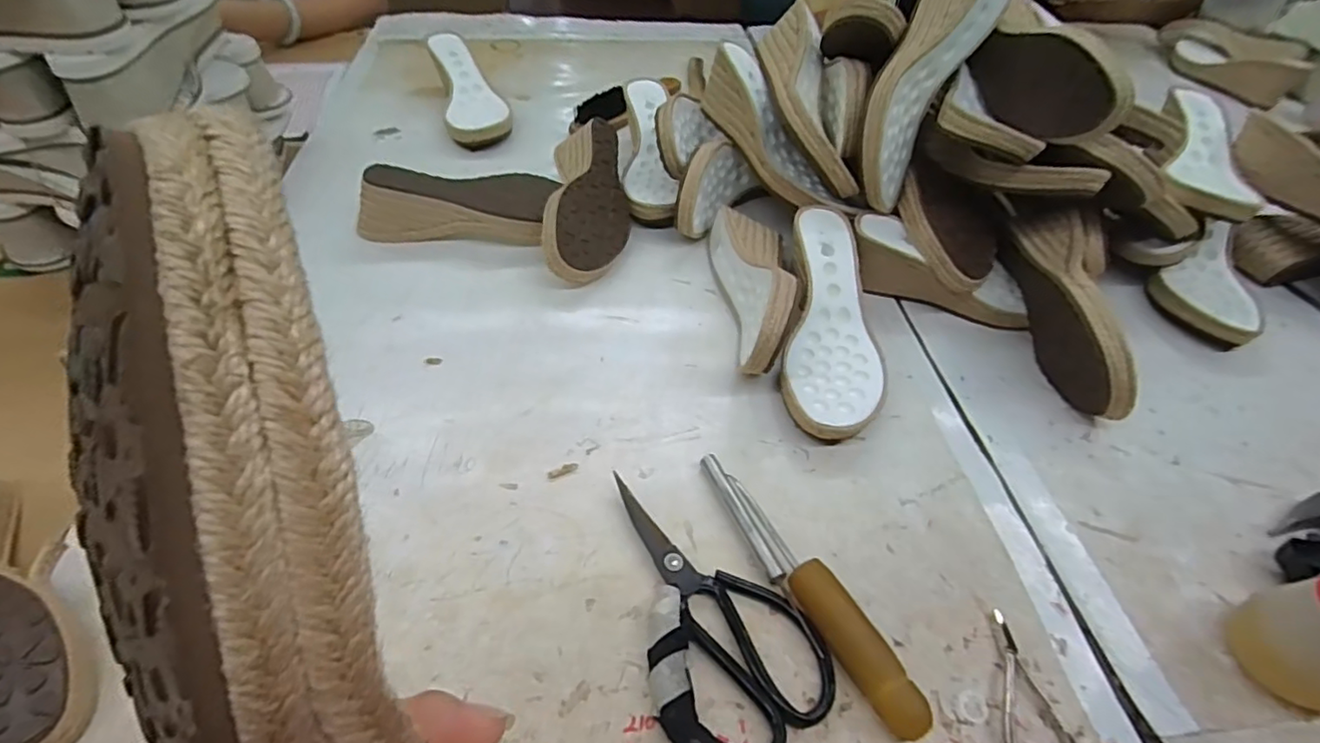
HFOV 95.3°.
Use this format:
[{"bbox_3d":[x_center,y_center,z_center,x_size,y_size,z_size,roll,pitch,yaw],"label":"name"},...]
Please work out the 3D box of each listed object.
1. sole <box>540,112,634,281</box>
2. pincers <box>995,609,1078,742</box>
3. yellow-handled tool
[{"bbox_3d":[-0.077,-0.174,0.622,0.084,0.063,0.220,23,53,-26],"label":"sole"},{"bbox_3d":[0.218,0.194,0.349,0.043,0.010,0.100,7,48,4],"label":"pincers"},{"bbox_3d":[0.088,0.132,0.385,0.027,0.023,0.202,-25,53,-23],"label":"yellow-handled tool"}]

